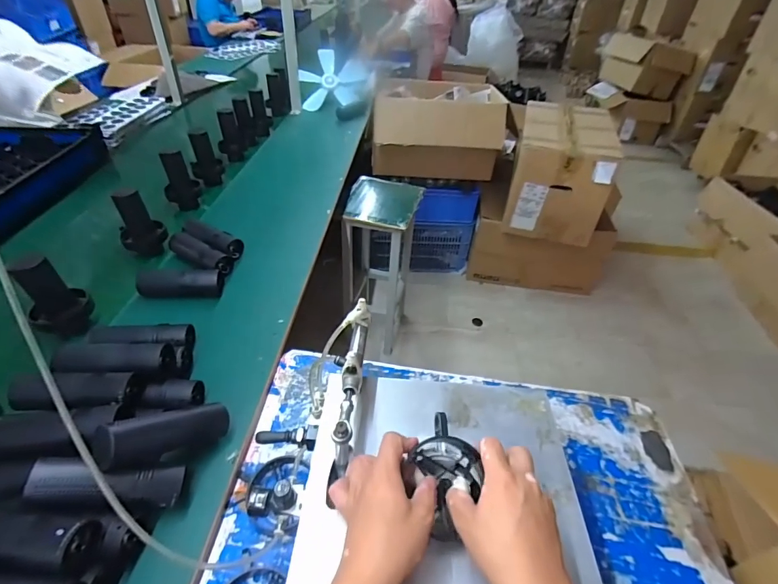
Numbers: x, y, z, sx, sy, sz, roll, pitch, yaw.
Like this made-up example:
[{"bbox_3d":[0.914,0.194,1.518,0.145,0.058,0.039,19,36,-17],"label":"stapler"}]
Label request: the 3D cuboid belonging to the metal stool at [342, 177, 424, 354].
[{"bbox_3d":[-0.031,-0.089,1.612,0.239,0.628,0.334,10,41,7],"label":"metal stool"}]

